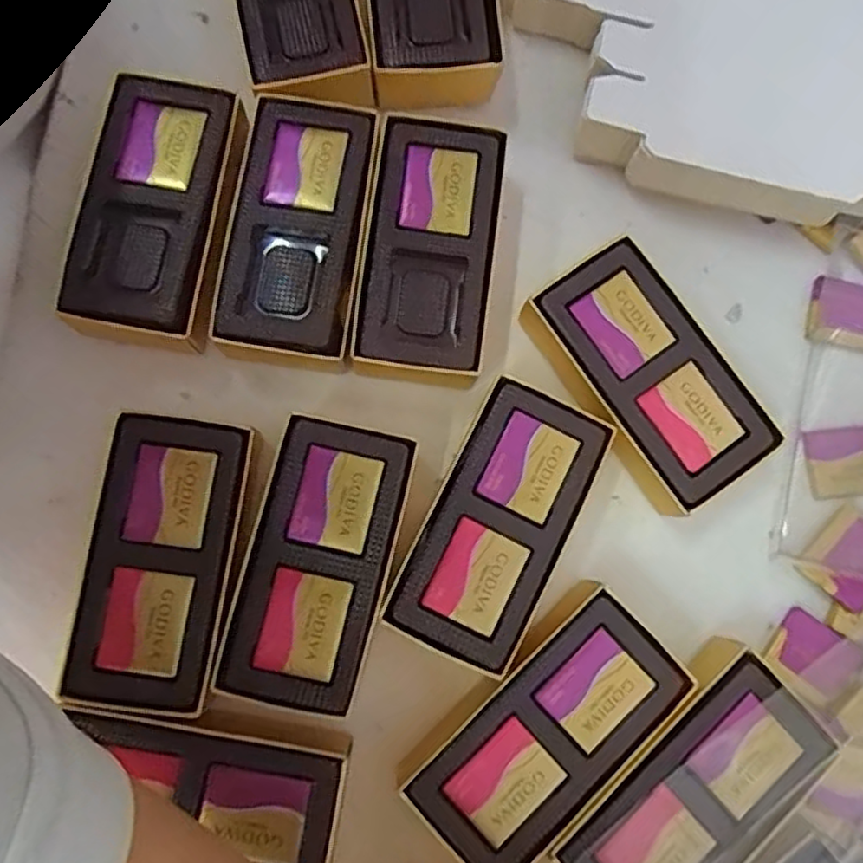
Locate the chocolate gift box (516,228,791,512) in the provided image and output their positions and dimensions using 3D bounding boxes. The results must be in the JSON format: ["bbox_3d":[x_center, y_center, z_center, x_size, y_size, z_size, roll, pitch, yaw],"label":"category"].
[{"bbox_3d":[0.094,-0.023,0.303,0.062,0.035,0.113,-34,85,-8],"label":"chocolate gift box"}]

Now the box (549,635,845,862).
[{"bbox_3d":[0.103,0.146,0.275,0.113,0.031,0.061,-43,86,-8],"label":"box"}]

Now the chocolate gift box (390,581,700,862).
[{"bbox_3d":[0.046,0.122,0.278,0.113,0.033,0.061,-42,86,-8],"label":"chocolate gift box"}]

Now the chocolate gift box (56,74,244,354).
[{"bbox_3d":[-0.122,-0.096,0.301,0.058,0.034,0.117,7,81,-2],"label":"chocolate gift box"}]

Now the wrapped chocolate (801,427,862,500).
[{"bbox_3d":[0.197,0.014,0.315,0.038,0.004,0.032,-7,82,-4],"label":"wrapped chocolate"}]

